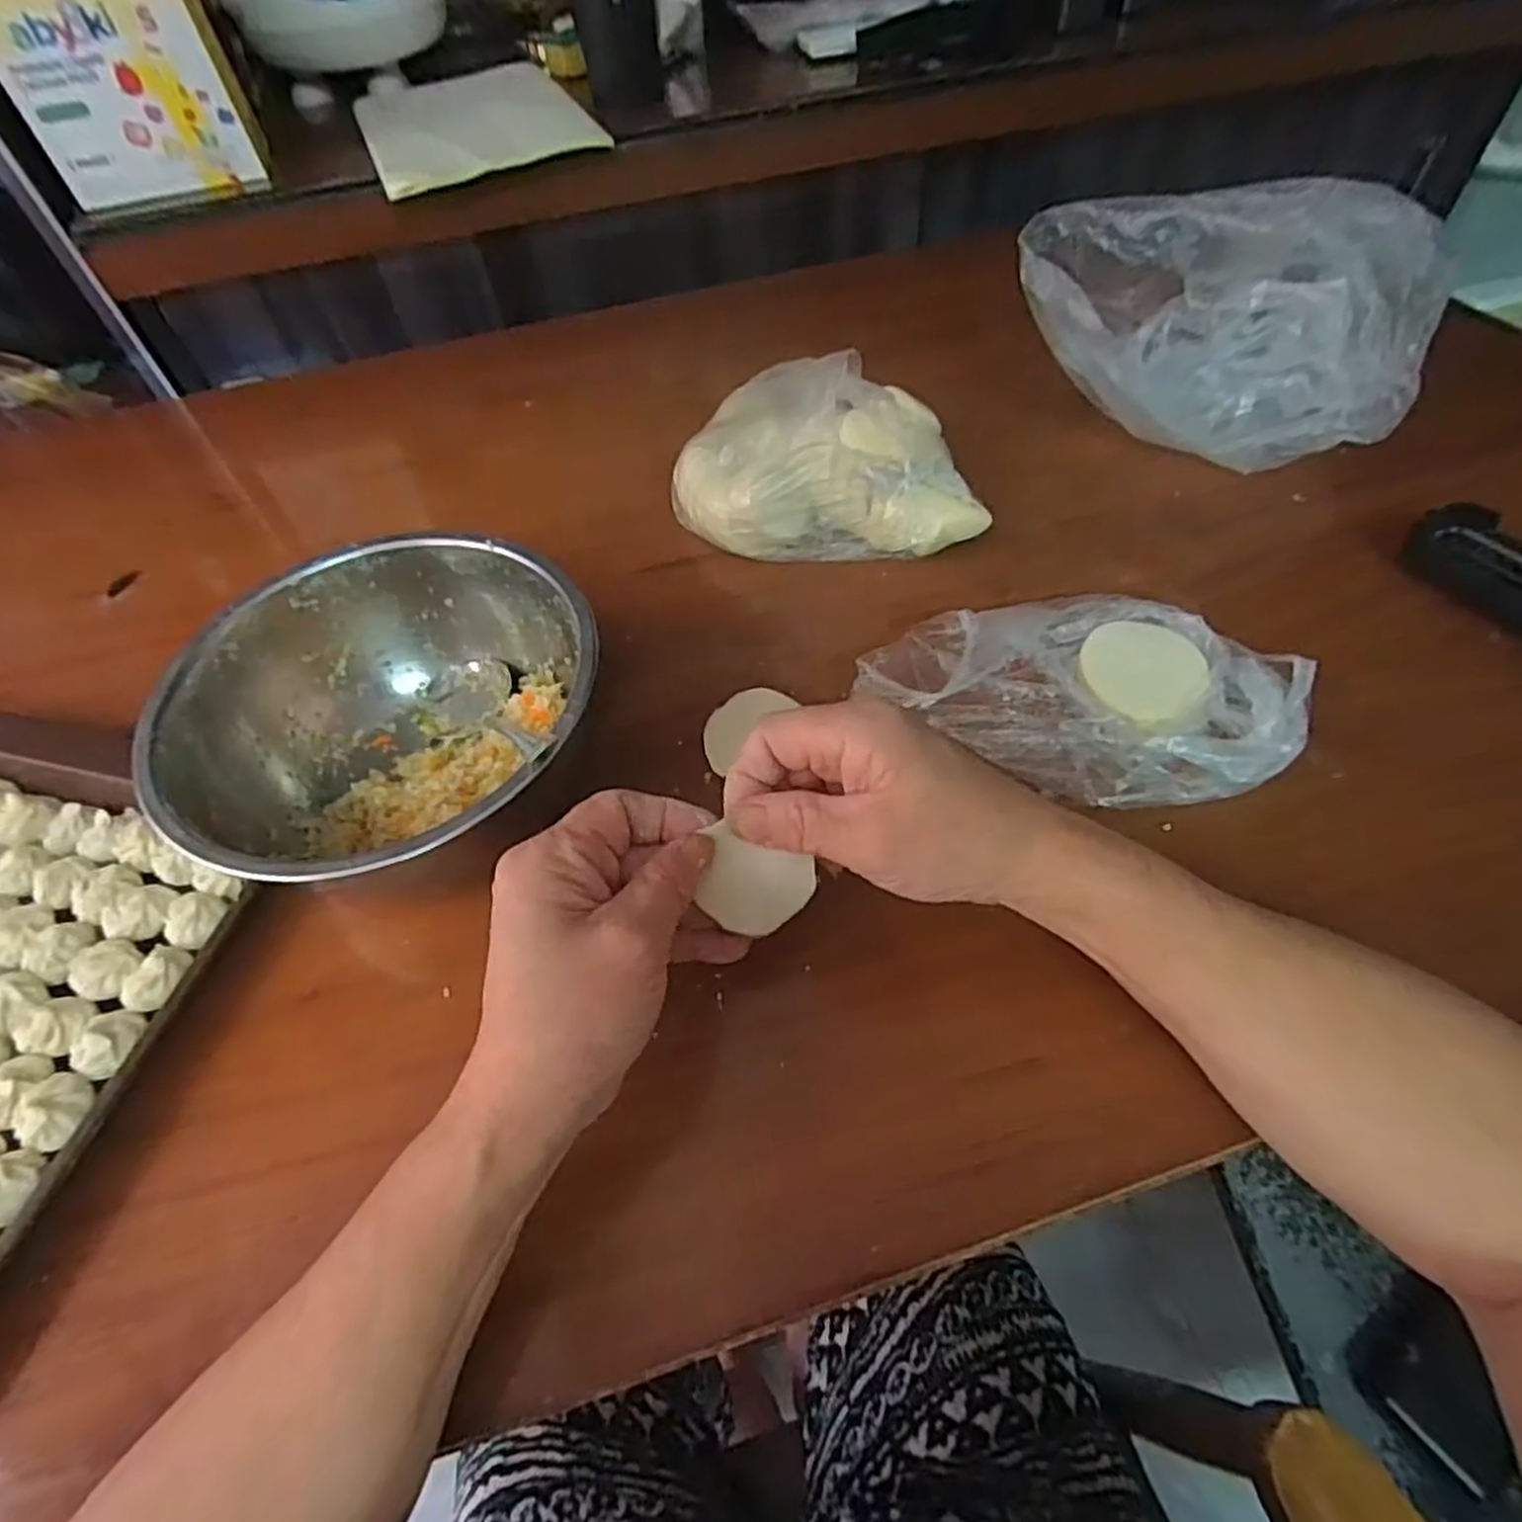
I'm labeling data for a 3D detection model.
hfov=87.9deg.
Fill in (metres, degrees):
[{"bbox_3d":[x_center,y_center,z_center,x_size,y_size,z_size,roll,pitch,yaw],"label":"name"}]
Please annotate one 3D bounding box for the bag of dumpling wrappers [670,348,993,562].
[{"bbox_3d":[0.039,-0.177,0.466,0.182,0.099,0.098,-5,55,-3],"label":"bag of dumpling wrappers"}]

